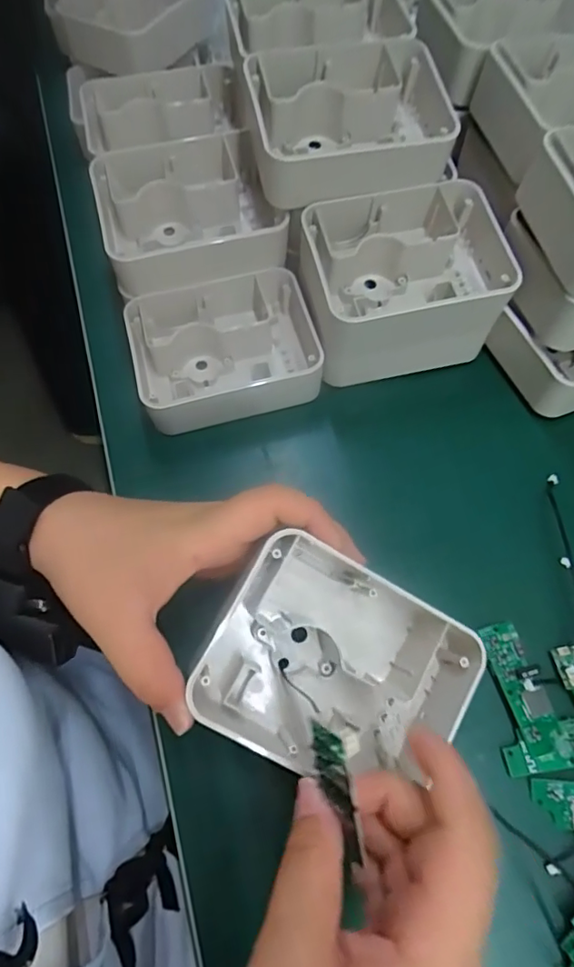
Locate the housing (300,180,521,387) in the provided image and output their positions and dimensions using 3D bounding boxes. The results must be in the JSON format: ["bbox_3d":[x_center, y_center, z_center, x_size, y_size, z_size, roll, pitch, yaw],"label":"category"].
[{"bbox_3d":[0.082,-0.138,0.380,0.142,0.079,0.097,-11,65,-5],"label":"housing"}]

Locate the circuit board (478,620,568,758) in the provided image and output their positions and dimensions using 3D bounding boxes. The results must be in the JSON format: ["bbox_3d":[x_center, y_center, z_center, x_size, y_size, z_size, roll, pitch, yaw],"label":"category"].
[{"bbox_3d":[0.133,0.114,0.301,0.023,0.005,0.069,-15,65,-7],"label":"circuit board"}]

